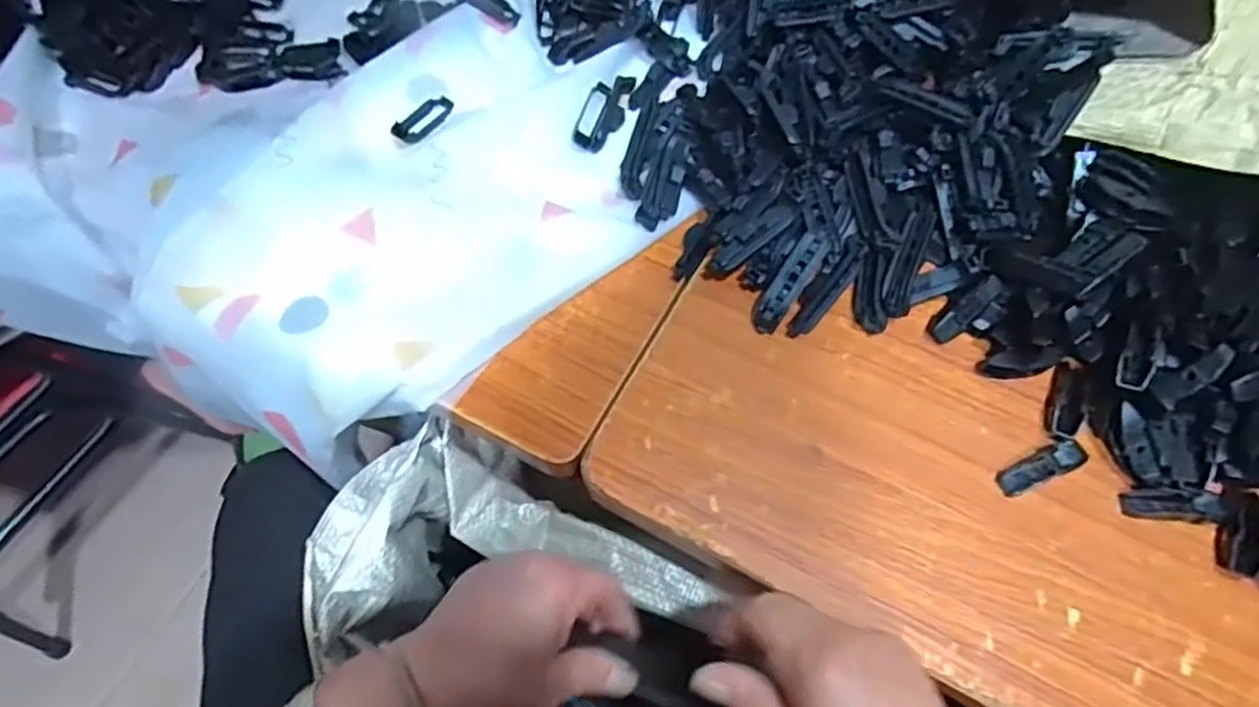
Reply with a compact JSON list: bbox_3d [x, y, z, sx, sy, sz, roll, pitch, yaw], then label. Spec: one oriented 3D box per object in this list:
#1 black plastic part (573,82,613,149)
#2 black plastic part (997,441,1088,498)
[{"bbox_3d":[-0.029,-0.182,0.523,0.017,0.014,0.054,17,65,10],"label":"black plastic part"},{"bbox_3d":[0.241,0.067,0.400,0.052,0.010,0.017,-22,65,-10],"label":"black plastic part"}]

